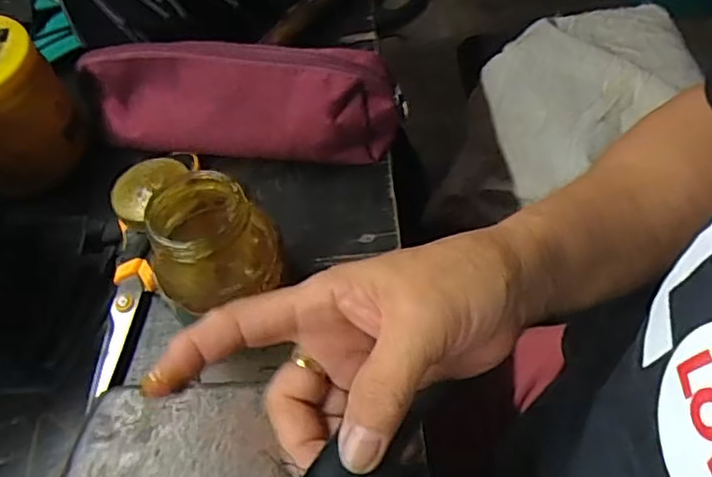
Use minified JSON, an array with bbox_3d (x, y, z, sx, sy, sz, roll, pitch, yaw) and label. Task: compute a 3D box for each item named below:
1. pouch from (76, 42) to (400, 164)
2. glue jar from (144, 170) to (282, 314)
[{"bbox_3d":[-0.081,-0.091,0.414,0.216,0.059,0.048,4,54,9],"label":"pouch"},{"bbox_3d":[-0.075,0.005,0.341,0.061,0.077,0.064,-3,55,5],"label":"glue jar"}]

